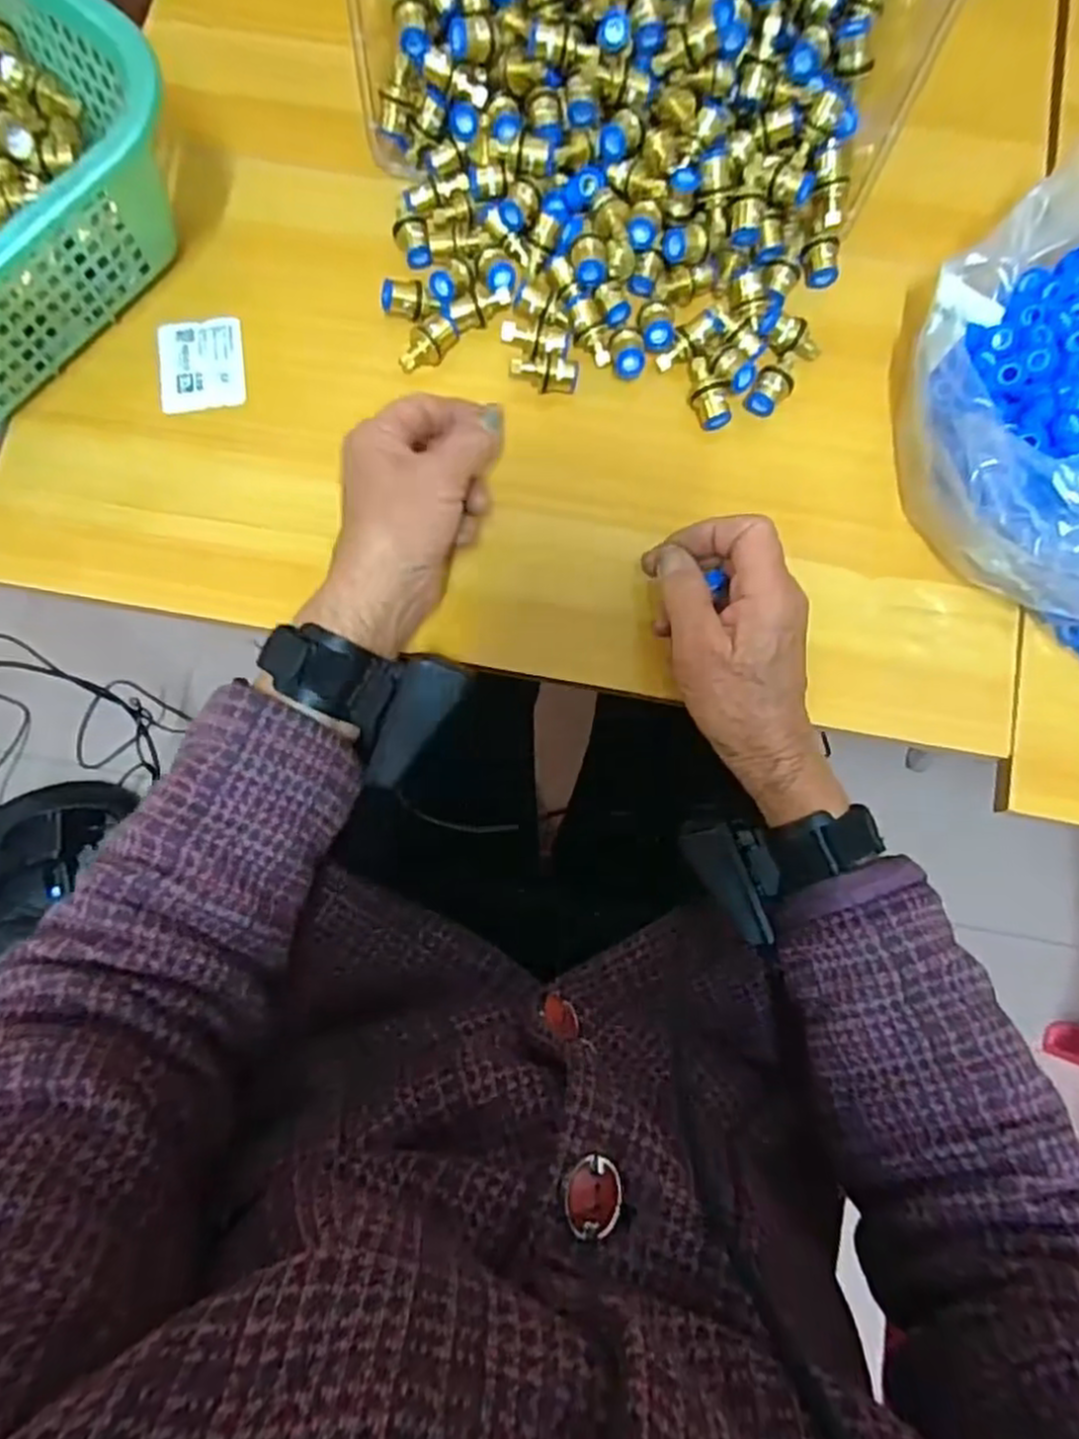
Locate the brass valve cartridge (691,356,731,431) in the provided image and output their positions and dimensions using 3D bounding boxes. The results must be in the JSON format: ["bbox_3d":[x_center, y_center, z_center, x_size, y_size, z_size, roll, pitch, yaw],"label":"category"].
[{"bbox_3d":[0.099,-0.190,0.431,0.019,0.015,0.040,-21,81,-4],"label":"brass valve cartridge"}]

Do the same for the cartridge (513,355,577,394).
[{"bbox_3d":[0.004,-0.202,0.432,0.041,0.015,0.017,6,80,-13],"label":"cartridge"}]

